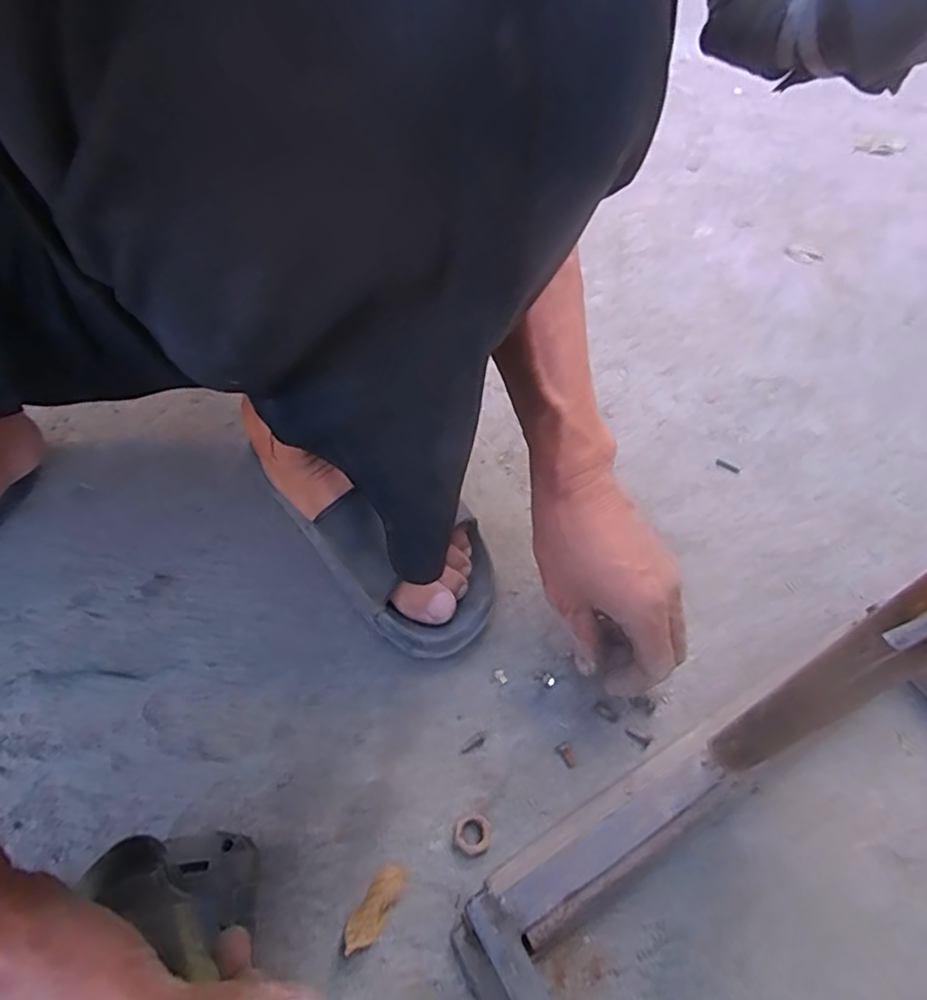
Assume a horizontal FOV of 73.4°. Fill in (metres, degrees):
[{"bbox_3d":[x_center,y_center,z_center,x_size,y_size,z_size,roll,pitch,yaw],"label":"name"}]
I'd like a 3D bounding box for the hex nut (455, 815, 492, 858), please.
[{"bbox_3d":[0.006,0.197,0.367,0.022,0.005,0.021,32,60,21],"label":"hex nut"}]

